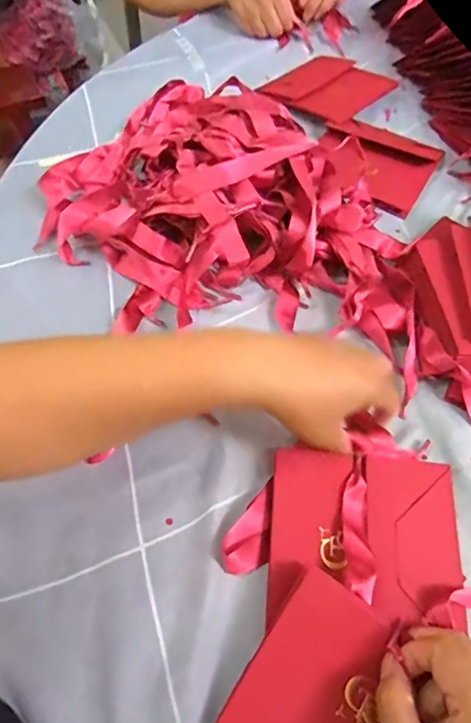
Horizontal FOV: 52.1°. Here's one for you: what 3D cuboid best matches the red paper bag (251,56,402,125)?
[{"bbox_3d":[0.120,-0.368,0.637,0.136,0.027,0.164,33,63,16],"label":"red paper bag"}]

